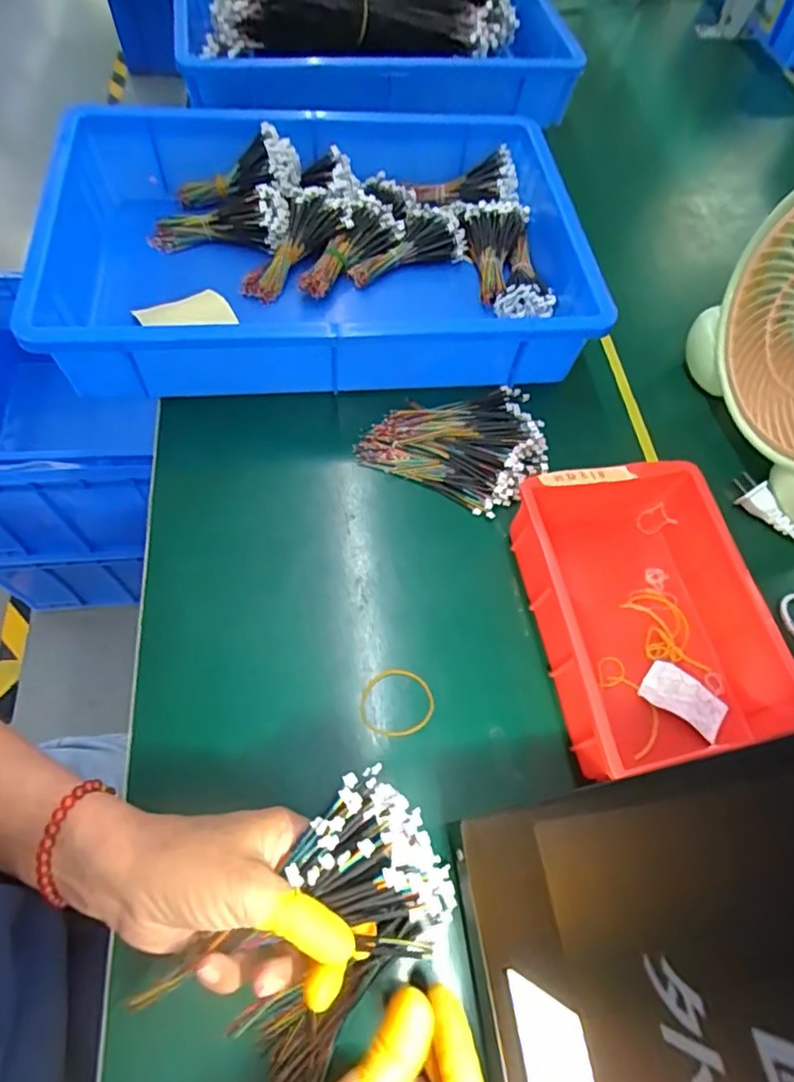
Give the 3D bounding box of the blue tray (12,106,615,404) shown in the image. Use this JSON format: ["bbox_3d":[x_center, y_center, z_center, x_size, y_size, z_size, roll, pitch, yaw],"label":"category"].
[{"bbox_3d":[-0.064,-0.264,0.525,0.463,0.103,0.317,-10,64,-10],"label":"blue tray"}]

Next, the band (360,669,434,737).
[{"bbox_3d":[0.000,0.104,0.372,0.048,0.004,0.043,-9,64,-10],"label":"band"}]

